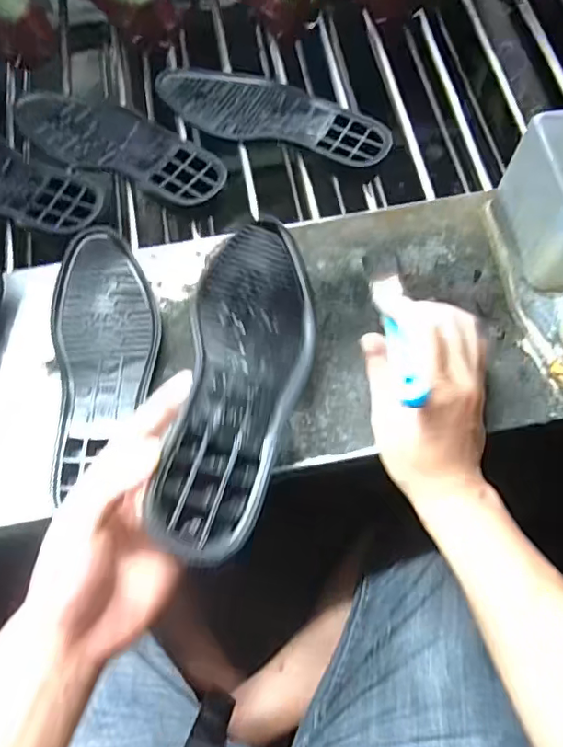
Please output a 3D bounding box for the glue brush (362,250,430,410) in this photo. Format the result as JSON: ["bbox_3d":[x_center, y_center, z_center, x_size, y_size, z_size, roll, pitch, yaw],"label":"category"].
[{"bbox_3d":[0.084,-0.045,0.396,0.026,0.024,0.143,-5,52,-1],"label":"glue brush"}]

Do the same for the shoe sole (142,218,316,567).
[{"bbox_3d":[-0.026,-0.008,0.383,0.084,0.031,0.266,8,58,4],"label":"shoe sole"}]

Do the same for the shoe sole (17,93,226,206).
[{"bbox_3d":[-0.176,-0.250,0.586,0.259,0.028,0.086,28,72,11],"label":"shoe sole"}]

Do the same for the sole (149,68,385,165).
[{"bbox_3d":[-0.007,-0.299,0.612,0.265,0.020,0.094,17,71,8],"label":"sole"}]

